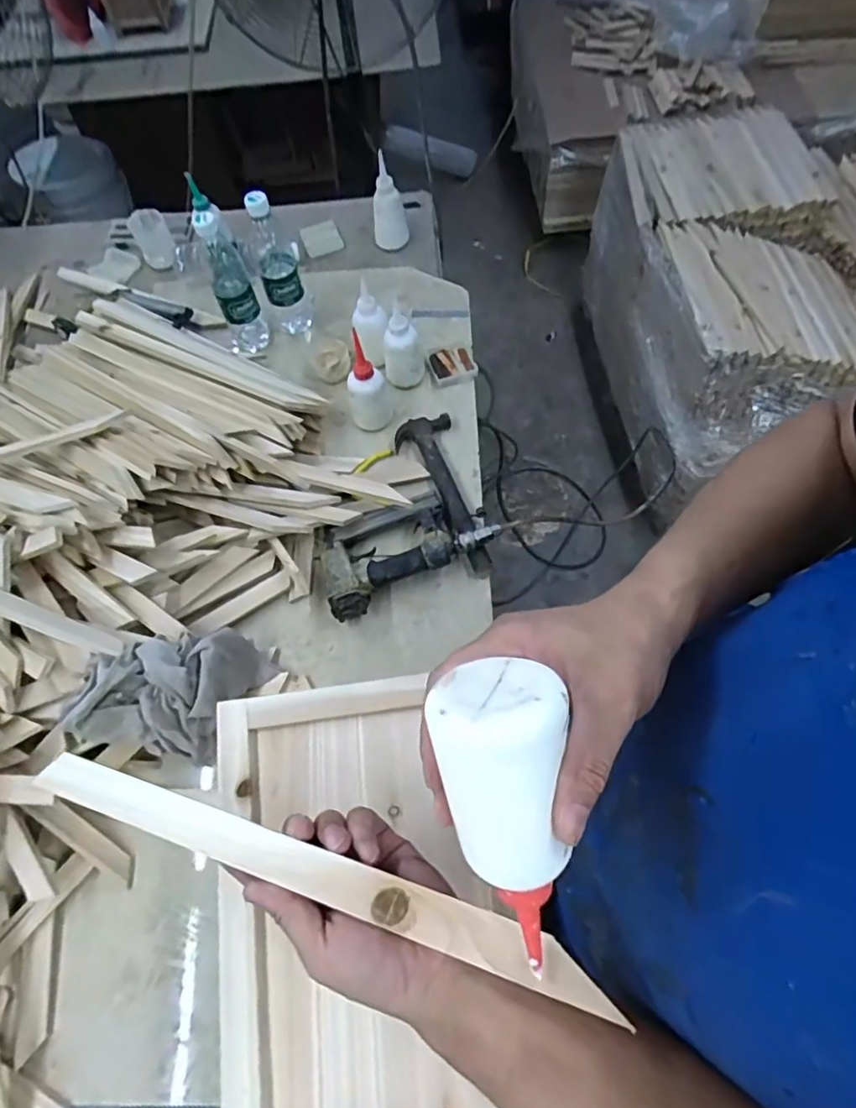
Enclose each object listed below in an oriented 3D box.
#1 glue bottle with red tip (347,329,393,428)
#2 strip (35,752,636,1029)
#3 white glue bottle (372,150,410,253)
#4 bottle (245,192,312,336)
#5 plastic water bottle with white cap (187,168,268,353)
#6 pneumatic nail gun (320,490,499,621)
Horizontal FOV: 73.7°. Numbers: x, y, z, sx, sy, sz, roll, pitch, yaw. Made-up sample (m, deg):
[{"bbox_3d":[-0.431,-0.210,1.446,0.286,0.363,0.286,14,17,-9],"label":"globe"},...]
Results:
[{"bbox_3d":[-0.089,-0.251,0.864,0.065,0.139,0.066,-11,64,-3],"label":"glue bottle with red tip"},{"bbox_3d":[-0.088,0.193,0.359,0.383,0.009,0.027,12,64,16],"label":"strip"},{"bbox_3d":[-0.071,-0.647,1.057,0.066,0.138,0.067,-7,64,0],"label":"white glue bottle"},{"bbox_3d":[-0.244,-0.467,0.929,0.068,0.218,0.064,-16,64,-5],"label":"bottle"},{"bbox_3d":[-0.317,-0.435,0.909,0.068,0.224,0.072,-21,65,-8],"label":"plastic water bottle with white cap"},{"bbox_3d":[-0.046,-0.013,0.794,0.227,0.059,0.134,-25,65,-11],"label":"pneumatic nail gun"}]

